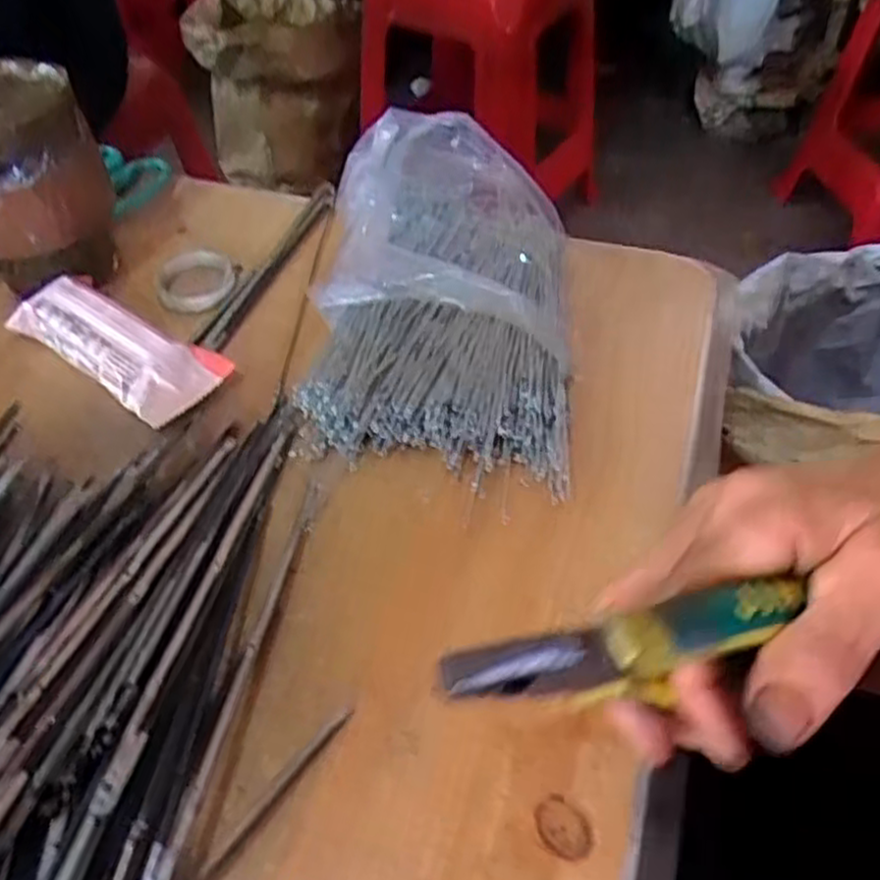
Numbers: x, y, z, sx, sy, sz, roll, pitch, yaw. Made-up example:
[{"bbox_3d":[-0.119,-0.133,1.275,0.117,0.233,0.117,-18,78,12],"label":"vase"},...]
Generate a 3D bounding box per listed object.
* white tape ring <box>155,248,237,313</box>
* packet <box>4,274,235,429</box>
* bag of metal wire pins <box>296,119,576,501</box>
[{"bbox_3d":[-0.146,-0.094,0.457,0.043,0.013,0.049,0,48,2],"label":"white tape ring"},{"bbox_3d":[-0.171,-0.052,0.407,0.120,0.028,0.050,27,54,24],"label":"packet"},{"bbox_3d":[0.003,-0.089,0.407,0.133,0.067,0.225,3,48,5],"label":"bag of metal wire pins"}]

